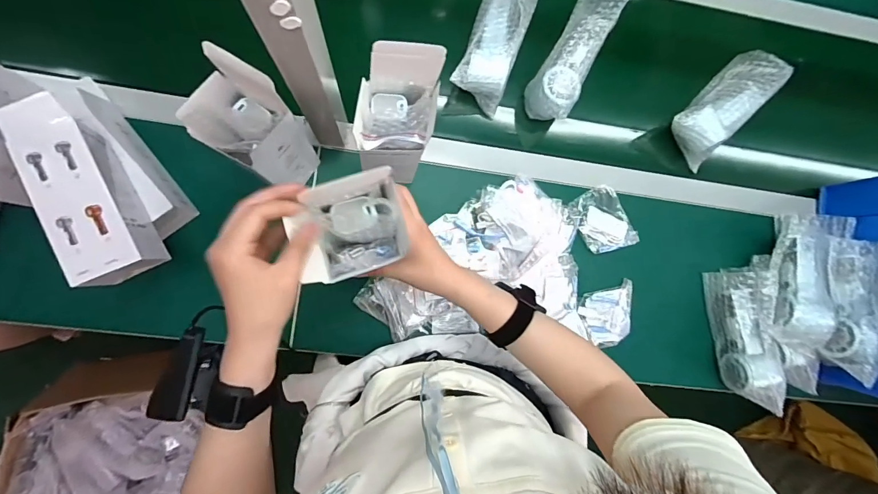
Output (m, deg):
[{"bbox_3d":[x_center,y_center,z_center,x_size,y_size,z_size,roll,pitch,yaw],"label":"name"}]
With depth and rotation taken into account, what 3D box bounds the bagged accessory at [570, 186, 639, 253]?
[{"bbox_3d":[0.263,-0.042,0.631,0.084,0.014,0.101,-23,91,-7],"label":"bagged accessory"}]

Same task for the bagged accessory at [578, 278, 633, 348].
[{"bbox_3d":[0.272,0.109,0.625,0.095,0.016,0.086,-16,90,-7],"label":"bagged accessory"}]

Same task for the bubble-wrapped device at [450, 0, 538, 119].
[{"bbox_3d":[0.087,-0.314,0.589,0.077,0.058,0.194,21,86,-6],"label":"bubble-wrapped device"}]

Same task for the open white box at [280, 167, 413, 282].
[{"bbox_3d":[-0.079,-0.016,0.357,0.094,0.068,0.079,-17,90,-7],"label":"open white box"}]

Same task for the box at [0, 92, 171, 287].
[{"bbox_3d":[-0.387,-0.055,0.443,0.071,0.076,0.199,-24,91,-7],"label":"box"}]

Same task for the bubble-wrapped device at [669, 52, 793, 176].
[{"bbox_3d":[0.468,-0.230,0.635,0.199,0.051,0.084,-42,93,-7],"label":"bubble-wrapped device"}]

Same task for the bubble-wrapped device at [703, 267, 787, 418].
[{"bbox_3d":[0.477,0.137,0.609,0.064,0.076,0.198,-6,89,-7],"label":"bubble-wrapped device"}]

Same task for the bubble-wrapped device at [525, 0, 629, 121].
[{"bbox_3d":[0.201,-0.286,0.596,0.067,0.067,0.196,30,85,-5],"label":"bubble-wrapped device"}]

